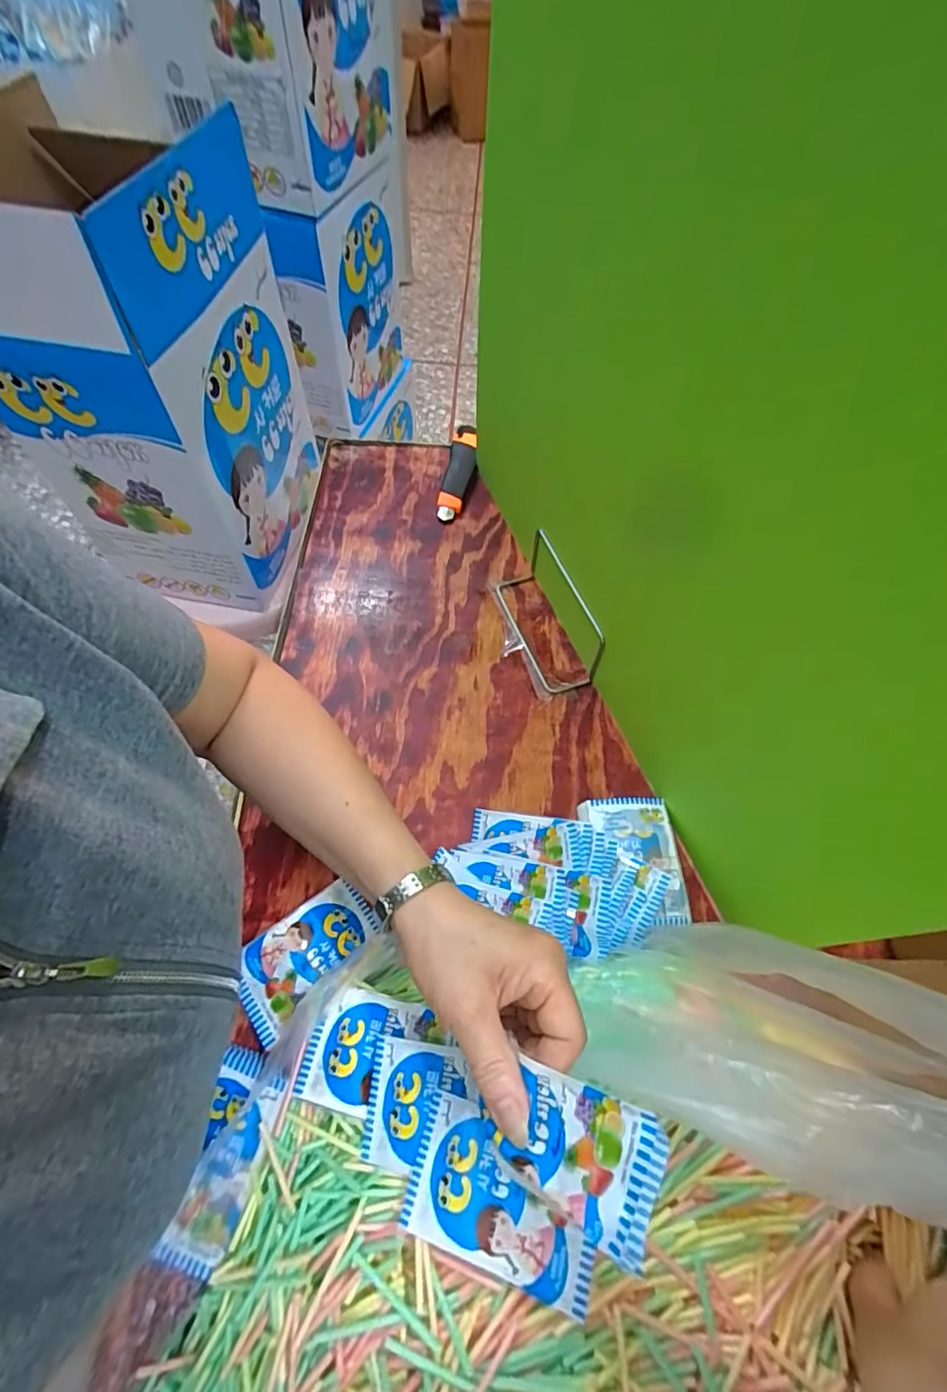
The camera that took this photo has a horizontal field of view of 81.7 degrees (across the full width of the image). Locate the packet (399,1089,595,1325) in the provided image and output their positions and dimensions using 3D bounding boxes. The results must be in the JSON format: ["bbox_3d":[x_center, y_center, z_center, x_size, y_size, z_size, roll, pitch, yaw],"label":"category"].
[{"bbox_3d":[0.016,0.280,0.307,0.103,0.007,0.065,10,62,19],"label":"packet"}]

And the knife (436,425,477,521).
[{"bbox_3d":[-0.020,-0.284,0.692,0.035,0.023,0.151,10,61,3],"label":"knife"}]

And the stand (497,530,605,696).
[{"bbox_3d":[0.076,-0.088,0.553,0.061,0.082,0.155,-19,64,-12],"label":"stand"}]

